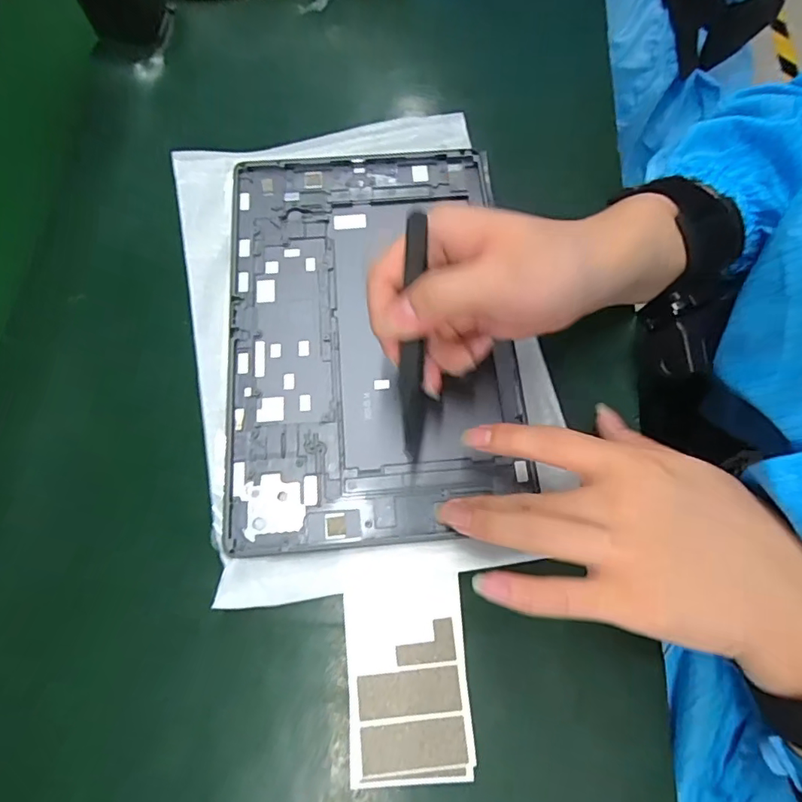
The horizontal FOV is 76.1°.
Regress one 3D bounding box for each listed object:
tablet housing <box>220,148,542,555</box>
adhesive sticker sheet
[{"bbox_3d":[-0.020,-0.046,0.310,0.165,0.008,0.254,-5,71,-1],"label":"tablet housing"},{"bbox_3d":[0.003,0.133,0.250,0.058,0.005,0.090,-4,74,-2],"label":"adhesive sticker sheet"}]

